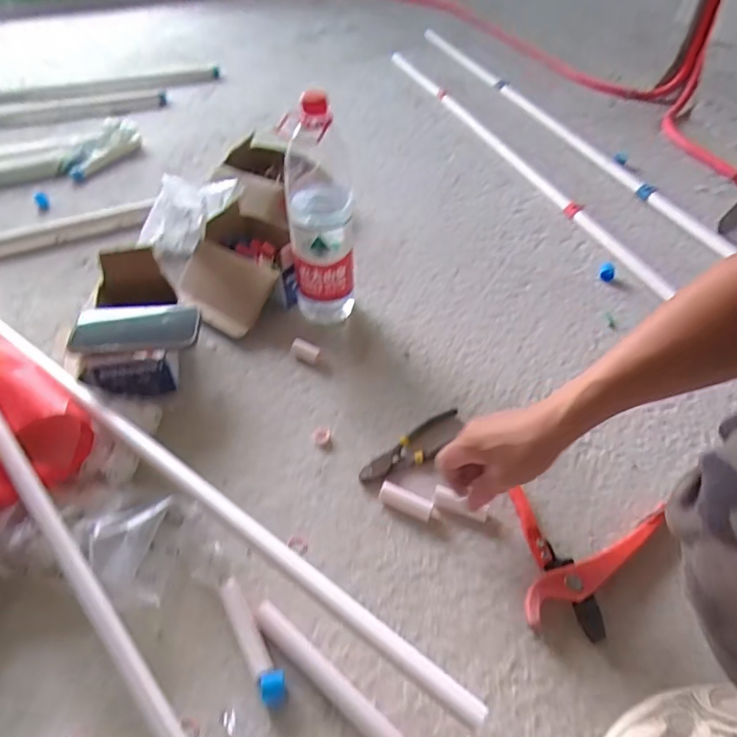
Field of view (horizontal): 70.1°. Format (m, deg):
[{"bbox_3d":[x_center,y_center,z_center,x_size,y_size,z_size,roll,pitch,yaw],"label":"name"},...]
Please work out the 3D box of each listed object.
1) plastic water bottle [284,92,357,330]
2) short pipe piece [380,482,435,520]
[{"bbox_3d":[-0.066,-0.209,0.733,0.089,0.307,0.099,-1,47,1],"label":"plastic water bottle"},{"bbox_3d":[0.043,0.150,0.600,0.063,0.017,0.022,21,51,20],"label":"short pipe piece"}]

